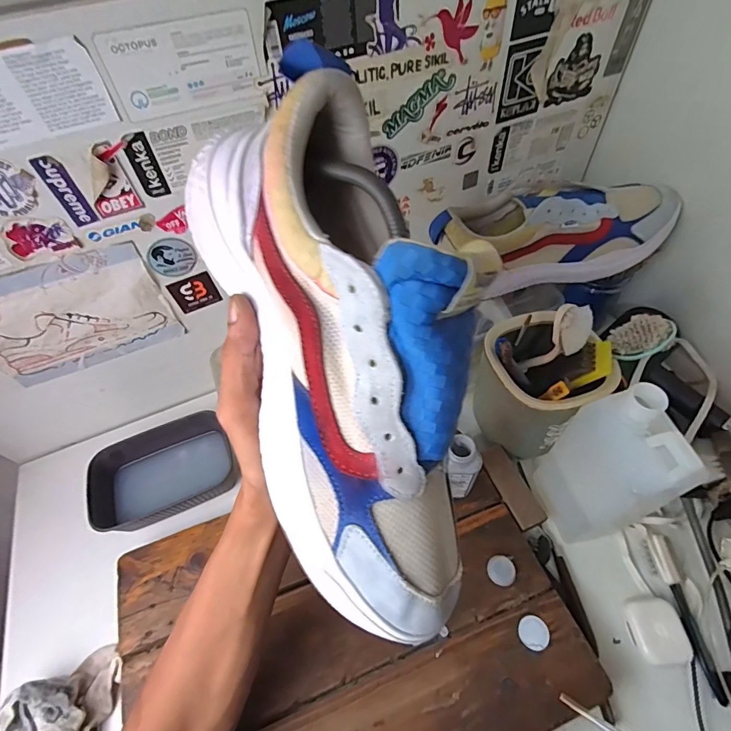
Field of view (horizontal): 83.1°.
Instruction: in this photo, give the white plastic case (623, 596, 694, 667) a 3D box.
[{"bbox_3d":[0.279,0.257,0.399,0.041,0.032,0.054,-5,54,1],"label":"white plastic case"}]

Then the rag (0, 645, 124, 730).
[{"bbox_3d":[-0.284,0.335,0.380,0.085,0.047,0.123,6,55,9],"label":"rag"}]

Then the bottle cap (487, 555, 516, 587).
[{"bbox_3d":[0.137,0.206,0.415,0.026,0.009,0.027,-2,54,3],"label":"bottle cap"}]

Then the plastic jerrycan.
[{"bbox_3d":[0.230,0.104,0.403,0.056,0.203,0.093,-16,55,-7],"label":"plastic jerrycan"}]

